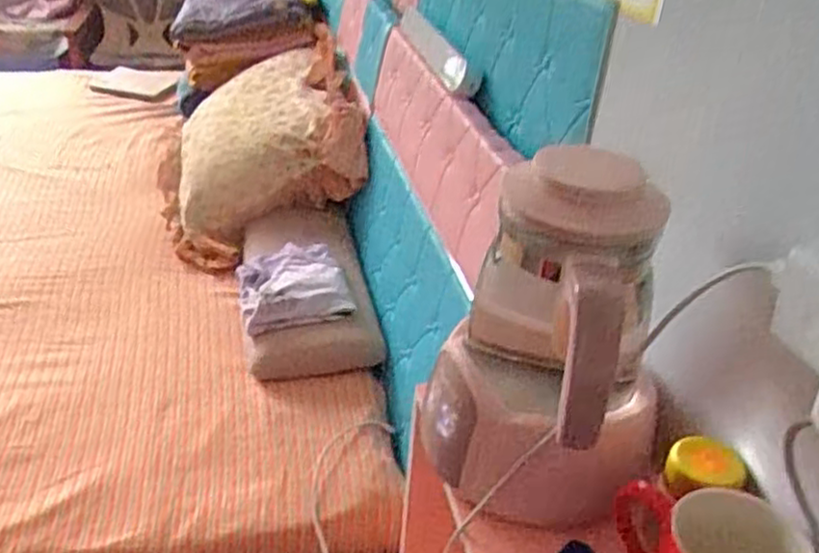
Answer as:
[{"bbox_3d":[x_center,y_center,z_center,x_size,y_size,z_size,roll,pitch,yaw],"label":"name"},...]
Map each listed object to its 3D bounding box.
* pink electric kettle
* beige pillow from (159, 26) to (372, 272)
[{"bbox_3d":[0.102,0.039,0.527,0.170,0.235,0.134,17,35,20],"label":"pink electric kettle"},{"bbox_3d":[-0.322,-0.297,1.569,0.462,0.160,0.725,-30,39,5],"label":"beige pillow"}]

